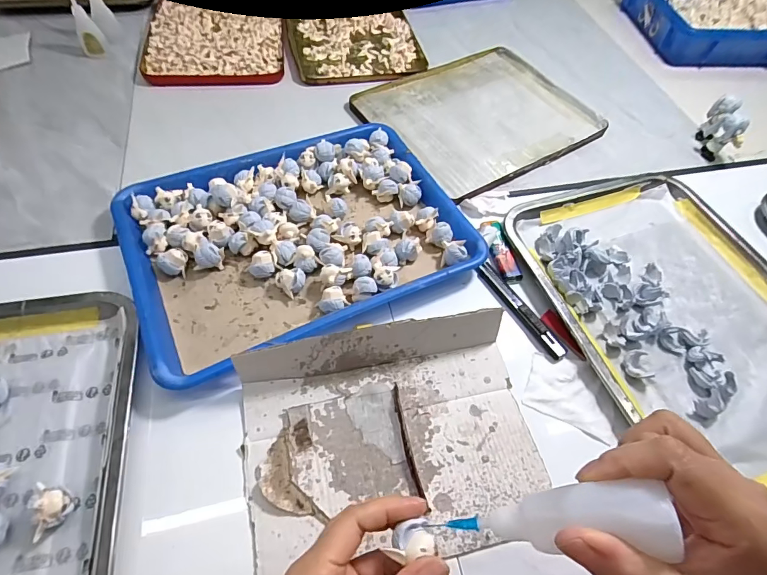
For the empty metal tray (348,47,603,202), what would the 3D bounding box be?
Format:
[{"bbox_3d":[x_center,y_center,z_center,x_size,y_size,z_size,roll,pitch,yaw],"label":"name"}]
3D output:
[{"bbox_3d":[0.143,-0.252,0.590,0.303,0.012,0.238,-28,64,-20],"label":"empty metal tray"}]

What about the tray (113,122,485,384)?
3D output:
[{"bbox_3d":[-0.086,-0.059,0.433,0.325,0.031,0.237,-23,63,-18],"label":"tray"}]

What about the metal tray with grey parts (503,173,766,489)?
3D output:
[{"bbox_3d":[0.304,0.020,0.419,0.247,0.030,0.343,-15,60,-13],"label":"metal tray with grey parts"}]

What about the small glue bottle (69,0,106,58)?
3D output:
[{"bbox_3d":[-0.414,-0.360,0.576,0.031,0.073,0.023,-26,64,-19],"label":"small glue bottle"}]

